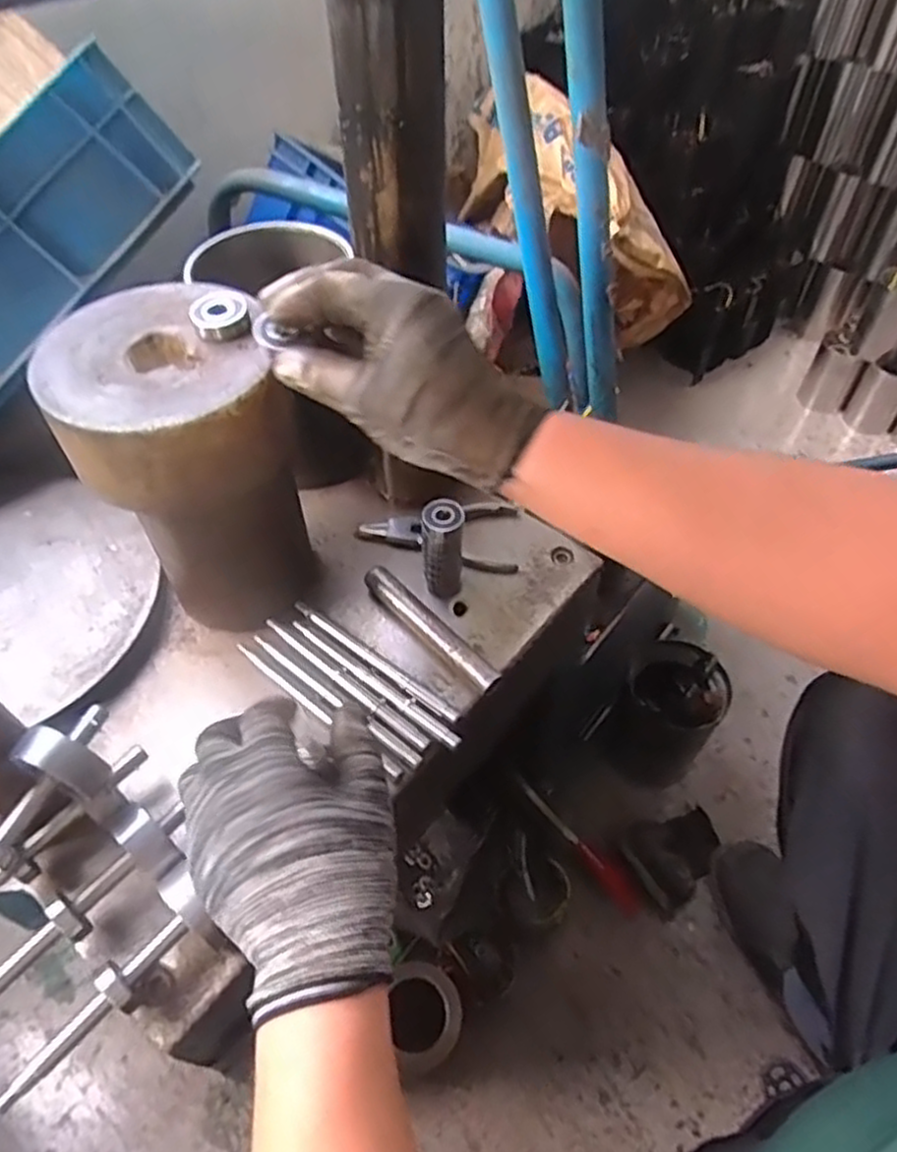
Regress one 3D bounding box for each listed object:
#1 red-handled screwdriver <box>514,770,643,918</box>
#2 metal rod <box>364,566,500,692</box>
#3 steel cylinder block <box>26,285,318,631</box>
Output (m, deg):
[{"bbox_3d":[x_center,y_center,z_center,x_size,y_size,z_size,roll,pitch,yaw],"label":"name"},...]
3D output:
[{"bbox_3d":[0.156,0.321,0.888,0.033,0.024,0.206,-37,76,-25],"label":"red-handled screwdriver"},{"bbox_3d":[-0.015,0.040,0.567,0.018,0.019,0.139,-36,60,-24],"label":"metal rod"},{"bbox_3d":[-0.180,-0.067,0.521,0.125,0.212,0.138,-25,56,-18],"label":"steel cylinder block"}]

